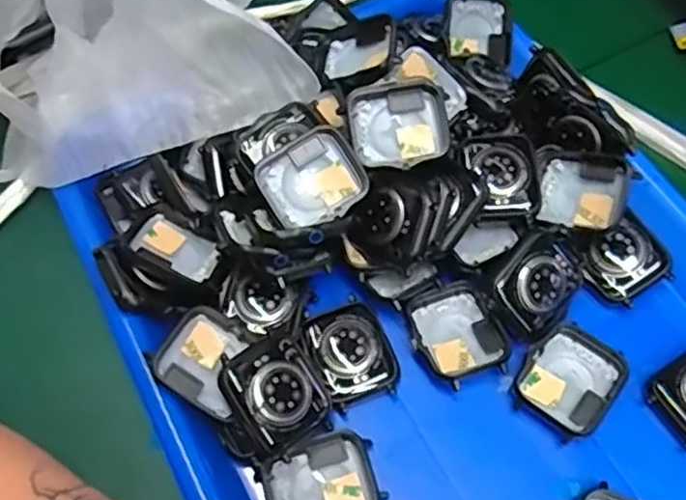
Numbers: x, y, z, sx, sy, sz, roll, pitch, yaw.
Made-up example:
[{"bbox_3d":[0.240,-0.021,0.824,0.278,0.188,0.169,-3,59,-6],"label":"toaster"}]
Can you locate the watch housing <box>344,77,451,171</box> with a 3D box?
[{"bbox_3d":[0.024,-0.056,0.309,0.042,0.010,0.039,-15,87,-6],"label":"watch housing"}]

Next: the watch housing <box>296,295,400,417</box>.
[{"bbox_3d":[0.002,0.045,0.307,0.035,0.016,0.044,-22,62,-10],"label":"watch housing"}]

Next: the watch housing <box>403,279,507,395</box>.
[{"bbox_3d":[0.050,0.039,0.311,0.036,0.015,0.044,-23,62,-11],"label":"watch housing"}]

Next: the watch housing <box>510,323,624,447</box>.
[{"bbox_3d":[0.098,0.055,0.300,0.037,0.011,0.045,34,67,19],"label":"watch housing"}]

